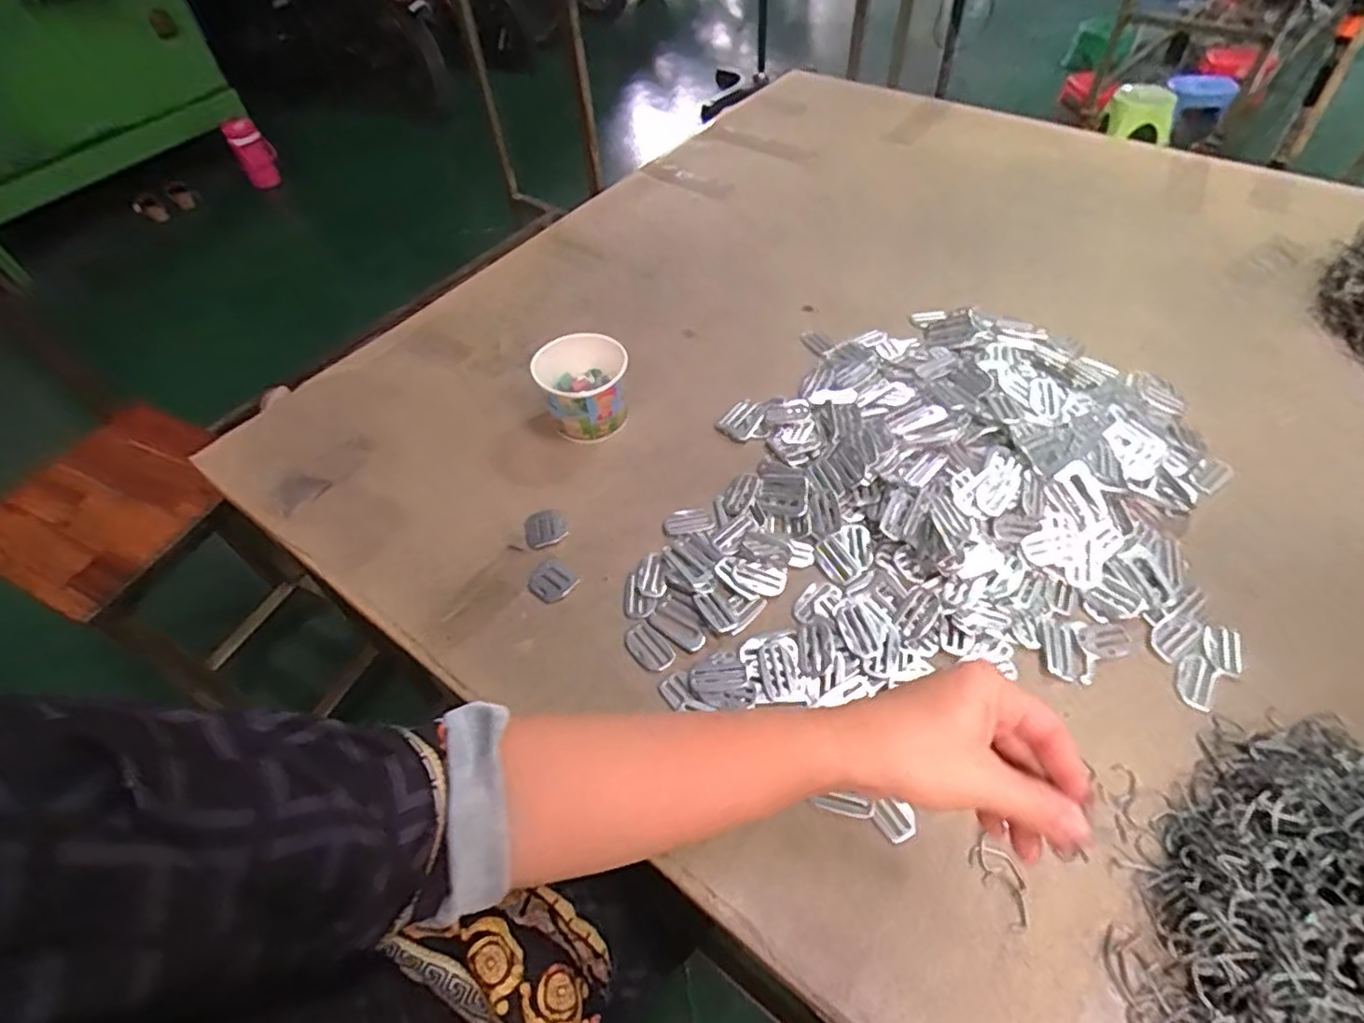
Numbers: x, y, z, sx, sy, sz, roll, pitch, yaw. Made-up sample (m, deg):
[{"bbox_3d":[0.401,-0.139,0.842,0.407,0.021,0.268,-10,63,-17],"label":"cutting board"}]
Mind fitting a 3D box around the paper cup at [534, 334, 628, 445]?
[{"bbox_3d":[-0.100,-0.124,0.692,0.090,0.077,0.084,-2,52,2],"label":"paper cup"}]

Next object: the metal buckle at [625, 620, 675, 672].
[{"bbox_3d":[-0.027,0.111,0.548,0.029,0.005,0.047,-28,56,-17],"label":"metal buckle"}]

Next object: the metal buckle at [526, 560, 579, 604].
[{"bbox_3d":[-0.114,0.062,0.592,0.038,0.005,0.037,29,59,23],"label":"metal buckle"}]

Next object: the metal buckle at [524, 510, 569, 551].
[{"bbox_3d":[-0.129,0.015,0.633,0.037,0.006,0.042,-18,53,-10],"label":"metal buckle"}]

